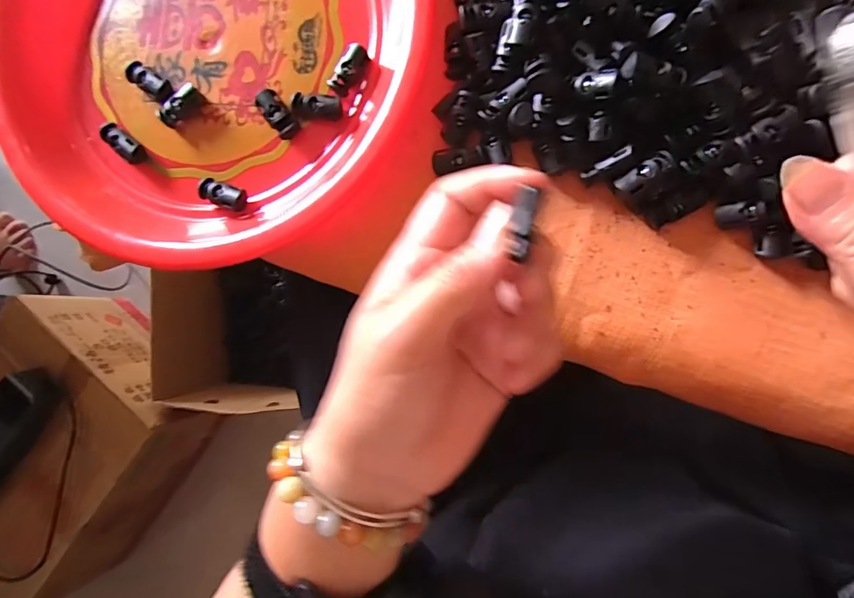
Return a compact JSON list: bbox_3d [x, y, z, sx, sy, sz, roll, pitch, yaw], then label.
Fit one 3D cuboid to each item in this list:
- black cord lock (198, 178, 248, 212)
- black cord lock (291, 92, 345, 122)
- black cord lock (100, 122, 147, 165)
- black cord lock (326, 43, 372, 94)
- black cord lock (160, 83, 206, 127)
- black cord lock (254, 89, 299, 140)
[{"bbox_3d":[-0.116,-0.059,0.279,0.029,0.013,0.013,21,92,9],"label":"black cord lock"},{"bbox_3d":[-0.061,-0.106,0.272,0.027,0.010,0.013,9,90,9],"label":"black cord lock"},{"bbox_3d":[-0.180,-0.092,0.291,0.031,0.009,0.012,41,95,8],"label":"black cord lock"},{"bbox_3d":[-0.043,-0.127,0.272,0.013,0.008,0.027,44,95,8],"label":"black cord lock"},{"bbox_3d":[-0.141,-0.111,0.284,0.026,0.011,0.012,-41,83,6],"label":"black cord lock"},{"bbox_3d":[-0.084,-0.104,0.276,0.013,0.013,0.026,-33,84,7],"label":"black cord lock"}]

